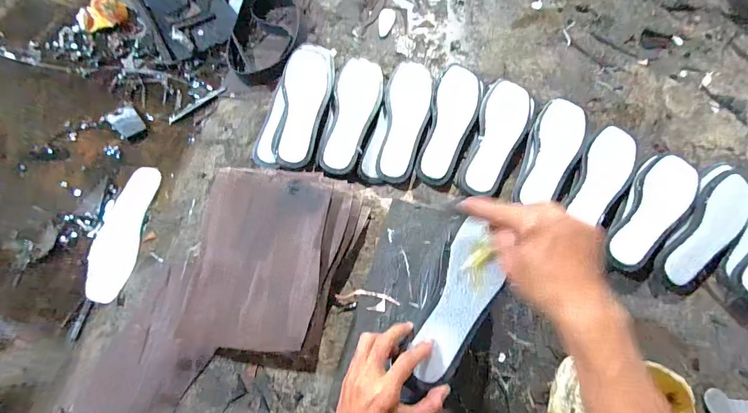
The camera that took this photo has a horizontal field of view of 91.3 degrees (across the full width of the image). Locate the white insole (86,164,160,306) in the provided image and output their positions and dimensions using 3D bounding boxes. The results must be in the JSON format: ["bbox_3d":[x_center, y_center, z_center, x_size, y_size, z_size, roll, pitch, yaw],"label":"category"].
[{"bbox_3d":[-0.444,0.042,0.644,0.083,0.006,0.241,1,66,3],"label":"white insole"}]

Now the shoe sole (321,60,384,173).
[{"bbox_3d":[-0.035,-0.170,0.664,0.084,0.029,0.239,9,69,1],"label":"shoe sole"}]

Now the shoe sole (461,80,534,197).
[{"bbox_3d":[0.220,-0.126,0.653,0.086,0.015,0.231,24,70,6],"label":"shoe sole"}]

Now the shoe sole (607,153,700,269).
[{"bbox_3d":[0.464,0.009,0.607,0.076,0.023,0.221,36,72,10],"label":"shoe sole"}]

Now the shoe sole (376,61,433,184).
[{"bbox_3d":[0.058,-0.161,0.659,0.079,0.014,0.238,9,69,1],"label":"shoe sole"}]

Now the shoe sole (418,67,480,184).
[{"bbox_3d":[0.136,-0.148,0.655,0.081,0.011,0.232,19,70,4],"label":"shoe sole"}]

